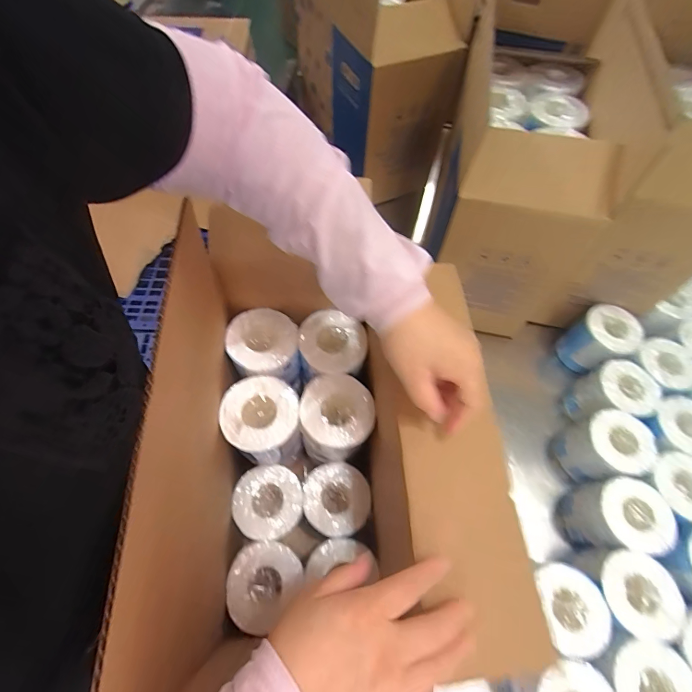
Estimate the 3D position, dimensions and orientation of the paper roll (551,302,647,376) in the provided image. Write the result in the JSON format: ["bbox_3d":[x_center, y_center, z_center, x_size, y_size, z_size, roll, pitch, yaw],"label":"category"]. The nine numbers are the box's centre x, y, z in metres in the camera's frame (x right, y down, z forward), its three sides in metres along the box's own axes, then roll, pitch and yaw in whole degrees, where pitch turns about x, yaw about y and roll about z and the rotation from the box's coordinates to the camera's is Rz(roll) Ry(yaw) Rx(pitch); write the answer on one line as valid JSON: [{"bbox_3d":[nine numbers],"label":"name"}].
[{"bbox_3d":[0.483,-0.013,0.689,0.104,0.108,0.096,0,63,0],"label":"paper roll"}]

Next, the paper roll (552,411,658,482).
[{"bbox_3d":[0.422,0.170,0.594,0.115,0.101,0.097,-13,64,-7],"label":"paper roll"}]

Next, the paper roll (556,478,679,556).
[{"bbox_3d":[0.410,0.267,0.555,0.103,0.121,0.090,3,63,1],"label":"paper roll"}]

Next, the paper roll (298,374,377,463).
[{"bbox_3d":[-0.012,0.104,0.502,0.097,0.112,0.094,0,61,-1],"label":"paper roll"}]

